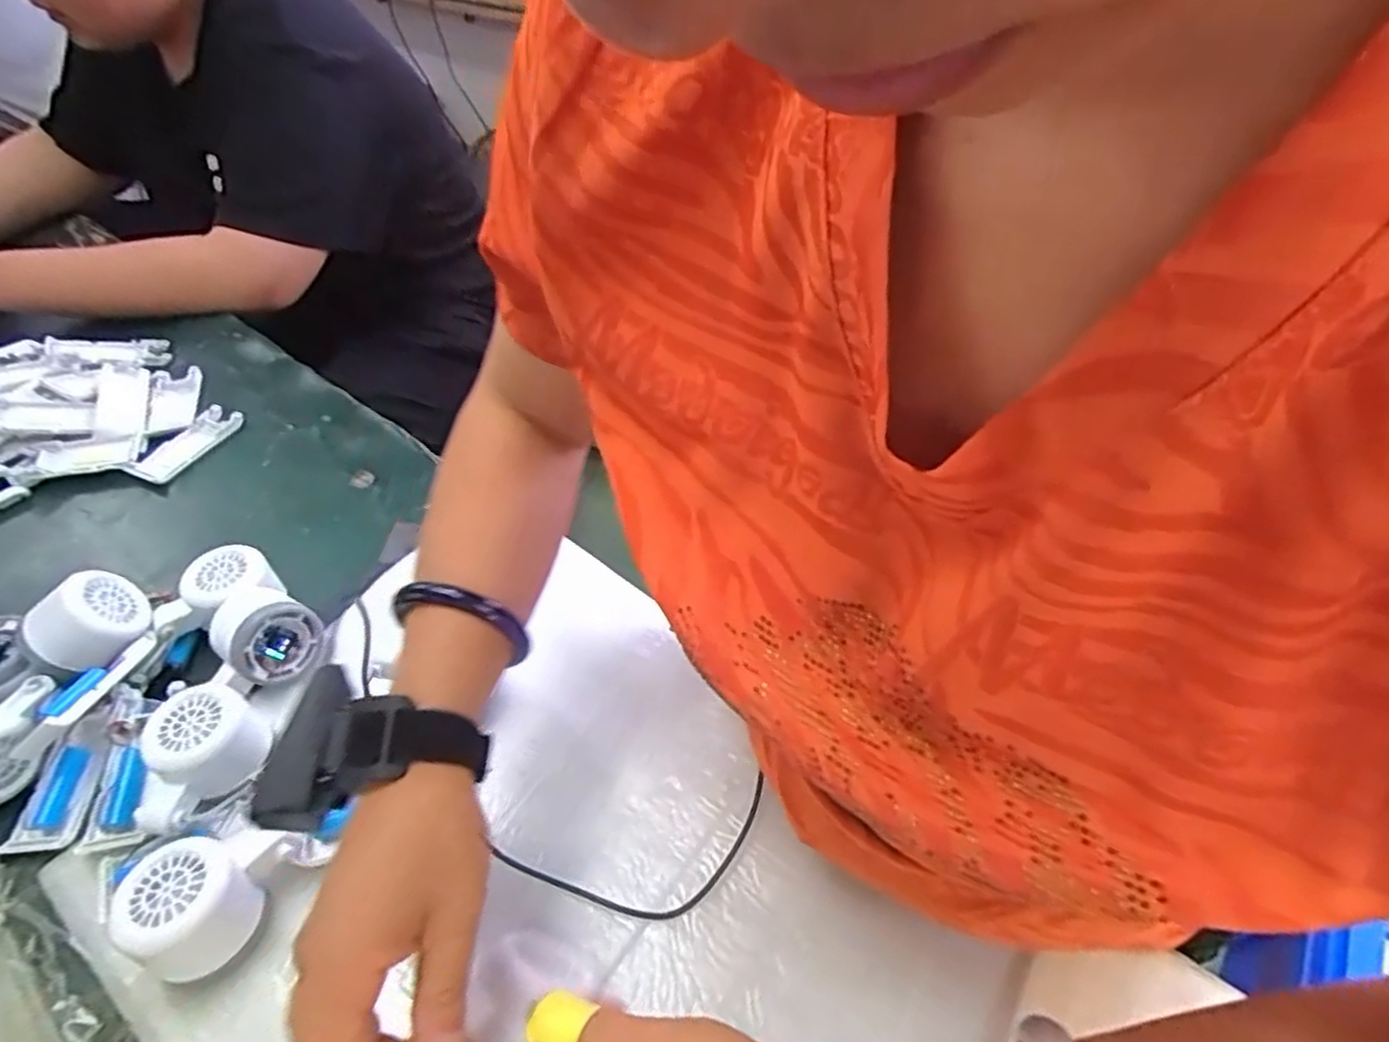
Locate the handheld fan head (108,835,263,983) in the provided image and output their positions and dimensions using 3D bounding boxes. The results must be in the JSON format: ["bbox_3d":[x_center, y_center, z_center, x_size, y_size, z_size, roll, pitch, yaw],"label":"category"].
[{"bbox_3d":[-0.270,0.210,0.394,0.057,0.051,0.055,22,52,21],"label":"handheld fan head"}]

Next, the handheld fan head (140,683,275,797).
[{"bbox_3d":[-0.303,0.140,0.460,0.057,0.048,0.055,-1,47,1],"label":"handheld fan head"}]

